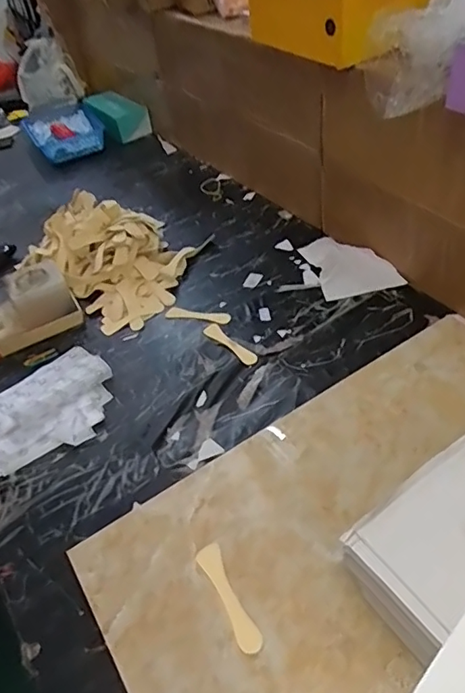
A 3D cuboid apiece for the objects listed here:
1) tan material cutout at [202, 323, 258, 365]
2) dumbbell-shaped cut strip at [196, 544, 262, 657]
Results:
[{"bbox_3d":[-0.006,-0.006,1.078,0.033,0.005,0.151,-30,47,-22],"label":"tan material cutout"},{"bbox_3d":[-0.006,0.328,0.702,0.033,0.007,0.148,-15,43,-20],"label":"dumbbell-shaped cut strip"}]

